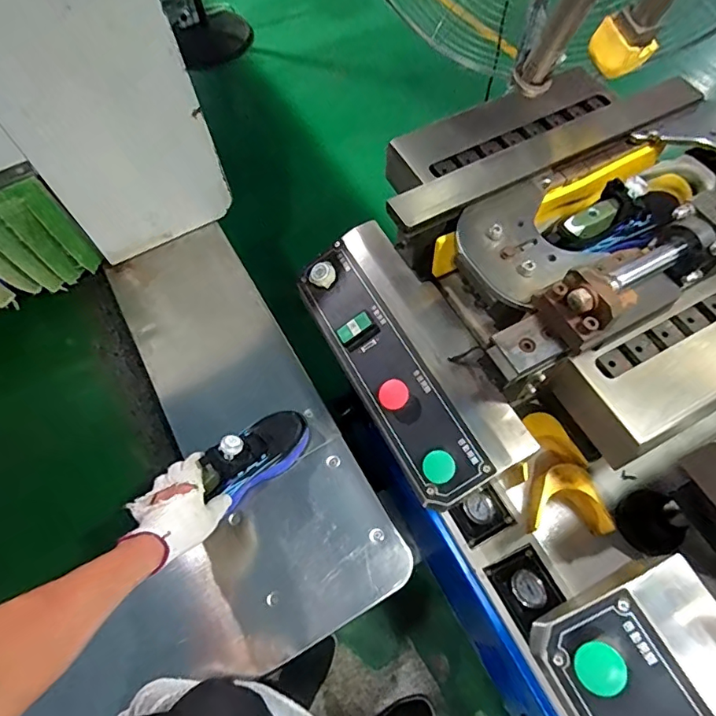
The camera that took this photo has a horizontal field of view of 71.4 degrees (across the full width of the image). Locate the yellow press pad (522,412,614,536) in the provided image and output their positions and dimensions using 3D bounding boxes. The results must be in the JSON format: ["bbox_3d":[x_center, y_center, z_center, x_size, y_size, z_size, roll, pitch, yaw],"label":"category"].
[{"bbox_3d":[0.289,0.195,0.689,0.102,0.060,0.086,4,64,4],"label":"yellow press pad"}]

